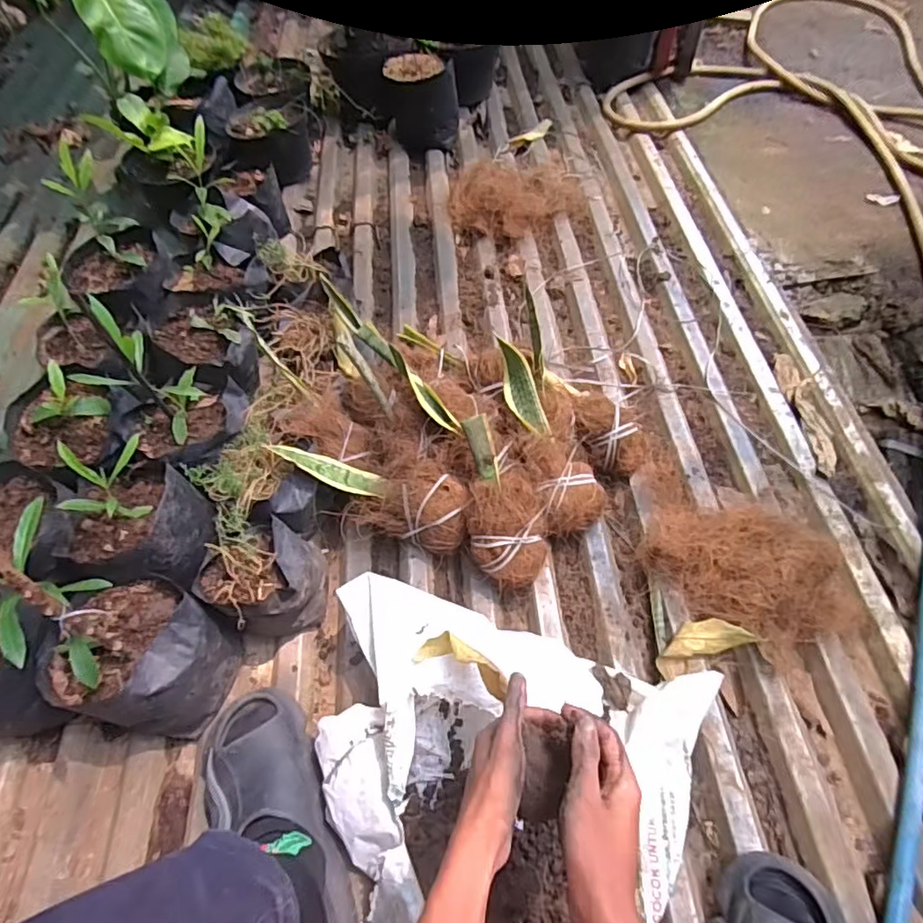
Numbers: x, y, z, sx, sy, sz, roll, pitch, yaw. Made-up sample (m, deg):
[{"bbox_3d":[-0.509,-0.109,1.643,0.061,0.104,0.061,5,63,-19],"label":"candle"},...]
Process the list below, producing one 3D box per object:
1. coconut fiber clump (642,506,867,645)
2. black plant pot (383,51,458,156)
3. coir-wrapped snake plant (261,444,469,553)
[{"bbox_3d":[0.378,0.134,0.746,0.266,0.056,0.182,1,58,2],"label":"coconut fiber clump"},{"bbox_3d":[-0.090,-0.826,1.324,0.152,0.159,0.141,0,58,1],"label":"black plant pot"},{"bbox_3d":[-0.119,0.037,0.765,0.267,0.078,0.096,20,60,-2],"label":"coir-wrapped snake plant"}]

